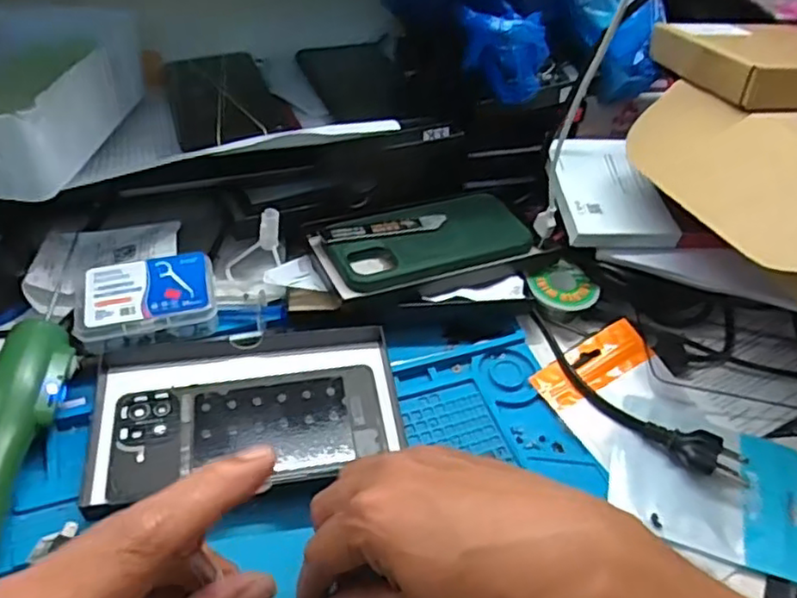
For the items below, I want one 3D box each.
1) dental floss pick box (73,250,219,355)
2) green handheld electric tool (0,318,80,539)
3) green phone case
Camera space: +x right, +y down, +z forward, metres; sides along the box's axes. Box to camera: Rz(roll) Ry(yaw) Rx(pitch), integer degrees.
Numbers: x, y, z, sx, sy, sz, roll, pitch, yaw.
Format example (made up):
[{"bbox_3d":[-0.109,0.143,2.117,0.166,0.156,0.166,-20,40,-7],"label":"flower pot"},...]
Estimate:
[{"bbox_3d":[-0.164,0.003,0.425,0.085,0.034,0.051,-8,49,-14],"label":"dental floss pick box"},{"bbox_3d":[-0.215,0.076,0.361,0.036,0.033,0.137,3,47,-5],"label":"green handheld electric tool"},{"bbox_3d":[0.024,-0.047,0.489,0.153,0.011,0.077,-14,51,-19],"label":"green phone case"}]

